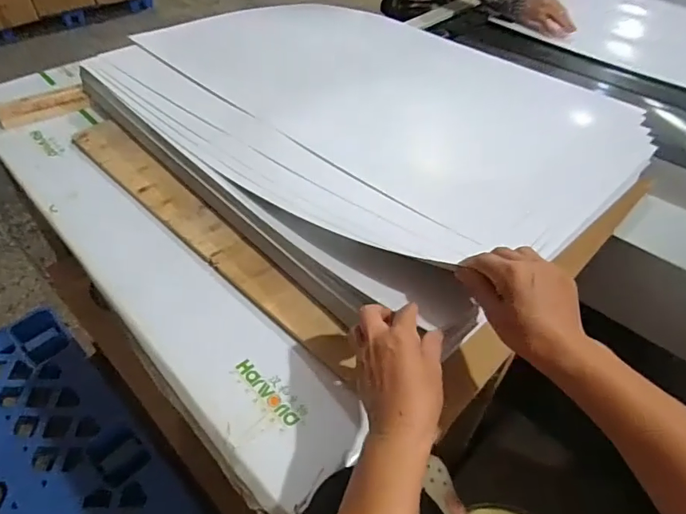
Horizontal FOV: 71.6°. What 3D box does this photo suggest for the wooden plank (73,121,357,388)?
[{"bbox_3d":[-0.215,-0.054,0.693,0.061,0.015,0.667,-36,57,-29],"label":"wooden plank"}]

